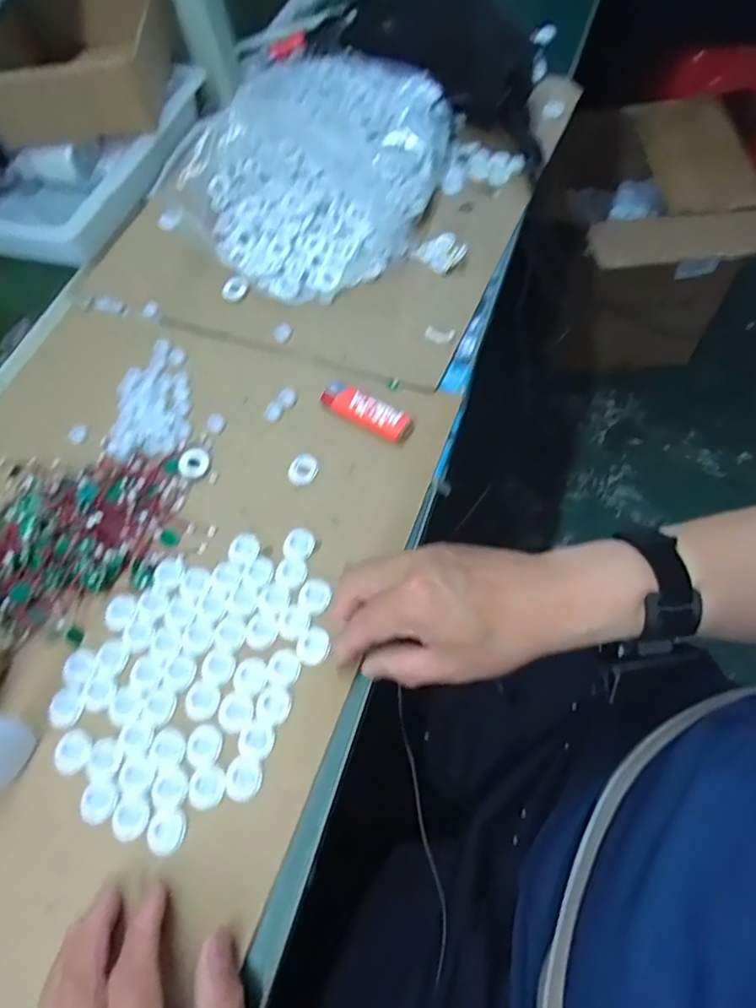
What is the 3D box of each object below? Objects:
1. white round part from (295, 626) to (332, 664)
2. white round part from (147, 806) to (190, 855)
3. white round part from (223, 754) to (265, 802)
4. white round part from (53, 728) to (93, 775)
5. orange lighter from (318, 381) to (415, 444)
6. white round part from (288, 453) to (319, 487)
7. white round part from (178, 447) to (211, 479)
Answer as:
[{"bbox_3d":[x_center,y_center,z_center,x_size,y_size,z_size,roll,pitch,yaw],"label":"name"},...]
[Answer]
[{"bbox_3d":[-0.045,0.098,0.405,0.023,0.004,0.025,-2,62,3],"label":"white round part"},{"bbox_3d":[-0.130,0.201,0.359,0.024,0.004,0.025,-2,62,3],"label":"white round part"},{"bbox_3d":[-0.086,0.174,0.369,0.024,0.004,0.025,-2,62,3],"label":"white round part"},{"bbox_3d":[-0.203,0.164,0.387,0.025,0.004,0.027,-2,62,3],"label":"white round part"},{"bbox_3d":[-0.010,-0.080,0.491,0.084,0.007,0.028,27,67,17],"label":"orange lighter"},{"bbox_3d":[-0.061,-0.029,0.476,0.025,0.004,0.028,-6,62,1],"label":"white round part"},{"bbox_3d":[-0.152,-0.034,0.483,0.024,0.004,0.026,39,73,0],"label":"white round part"}]

